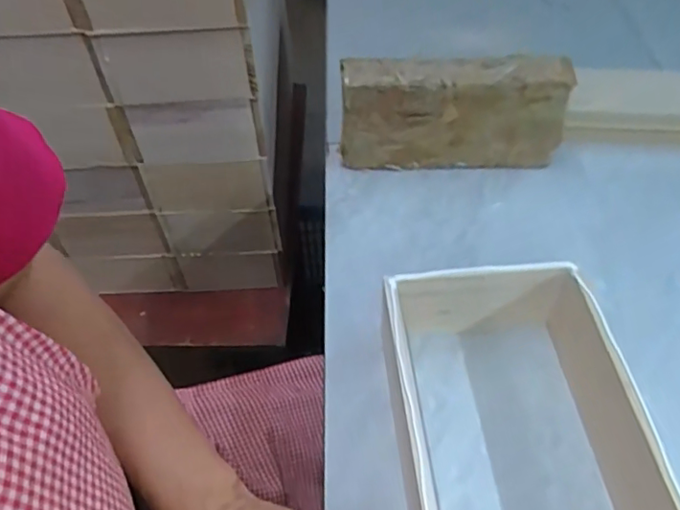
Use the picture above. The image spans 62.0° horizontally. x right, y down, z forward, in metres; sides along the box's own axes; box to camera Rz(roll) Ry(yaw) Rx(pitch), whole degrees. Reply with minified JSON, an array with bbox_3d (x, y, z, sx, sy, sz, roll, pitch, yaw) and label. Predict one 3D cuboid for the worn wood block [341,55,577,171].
[{"bbox_3d":[0.108,-0.137,0.552,0.206,0.103,0.046,-2,51,2],"label":"worn wood block"}]

